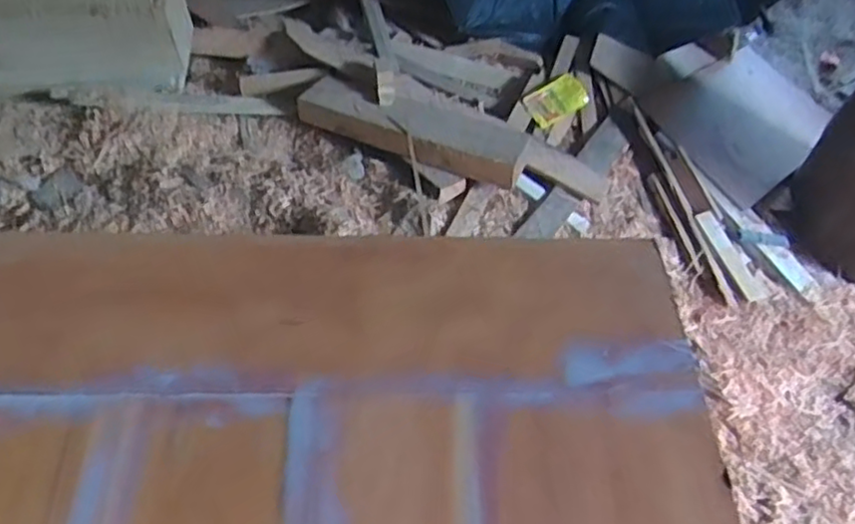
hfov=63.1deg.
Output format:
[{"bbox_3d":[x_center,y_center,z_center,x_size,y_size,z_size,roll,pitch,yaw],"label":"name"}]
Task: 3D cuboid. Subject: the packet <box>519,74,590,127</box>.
[{"bbox_3d":[0.332,-0.418,1.800,0.200,0.028,0.114,-28,79,-21],"label":"packet"}]

